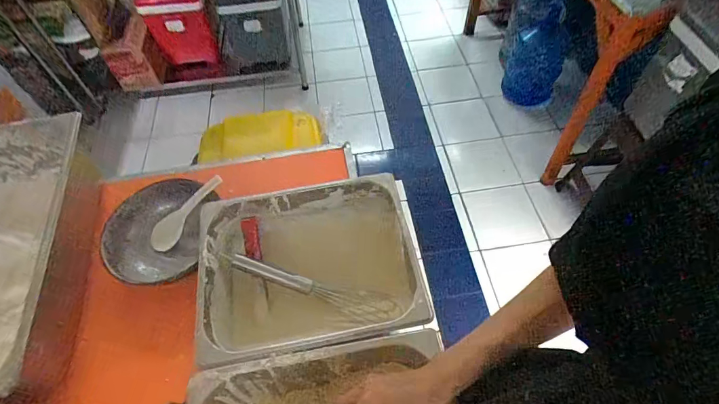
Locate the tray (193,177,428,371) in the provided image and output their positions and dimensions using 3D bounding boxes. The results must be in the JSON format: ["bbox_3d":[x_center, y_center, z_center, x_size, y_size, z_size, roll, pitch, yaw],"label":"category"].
[{"bbox_3d":[-0.079,0.113,0.628,0.315,0.119,0.253,-11,56,-5],"label":"tray"}]

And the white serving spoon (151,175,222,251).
[{"bbox_3d":[-0.343,0.017,0.782,0.041,0.028,0.183,40,87,25],"label":"white serving spoon"}]

